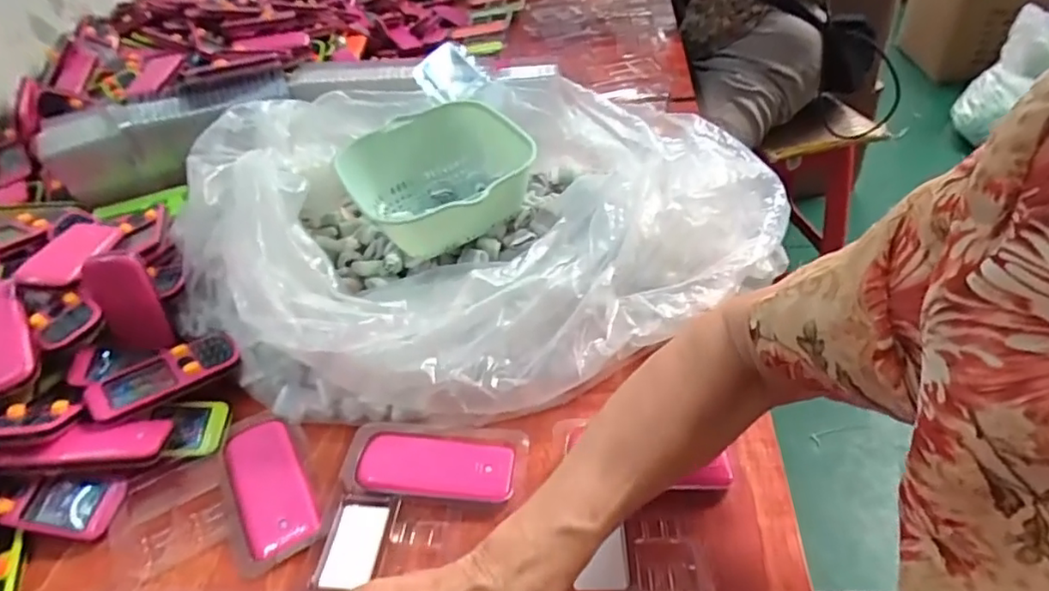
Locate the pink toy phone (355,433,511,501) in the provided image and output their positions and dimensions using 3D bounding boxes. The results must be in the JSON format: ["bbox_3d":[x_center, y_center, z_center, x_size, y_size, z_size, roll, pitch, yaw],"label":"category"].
[{"bbox_3d":[-0.061,0.117,0.417,0.105,0.008,0.045,1,40,6],"label":"pink toy phone"}]

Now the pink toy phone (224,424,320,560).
[{"bbox_3d":[-0.177,0.128,0.414,0.044,0.010,0.104,-23,44,-21],"label":"pink toy phone"}]

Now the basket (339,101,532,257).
[{"bbox_3d":[-0.072,-0.109,0.569,0.159,0.071,0.176,-26,44,-22],"label":"basket"}]

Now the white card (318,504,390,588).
[{"bbox_3d":[-0.108,0.159,0.386,0.031,0.004,0.051,6,55,6],"label":"white card"}]

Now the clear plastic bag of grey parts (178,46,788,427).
[{"bbox_3d":[-0.047,-0.081,0.549,0.456,0.134,0.387,-26,45,-23],"label":"clear plastic bag of grey parts"}]

